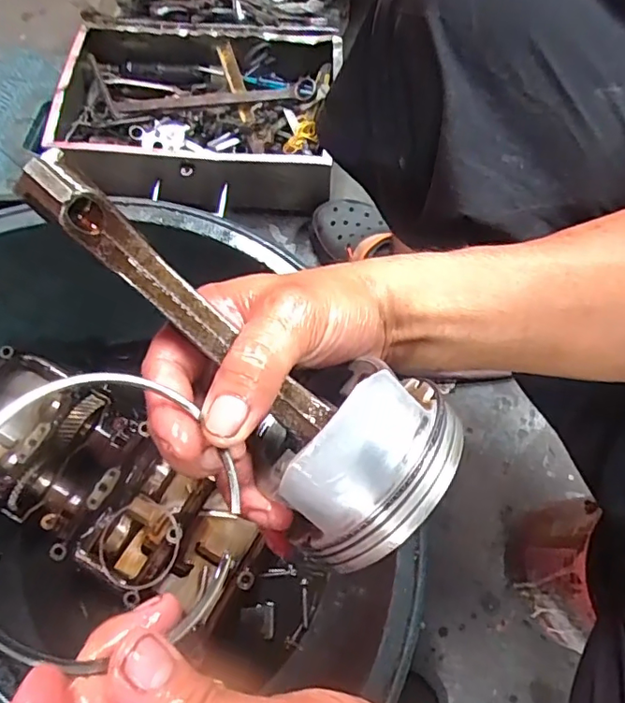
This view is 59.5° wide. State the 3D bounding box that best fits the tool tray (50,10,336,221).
[{"bbox_3d":[-0.172,-0.345,0.806,0.409,0.098,0.293,4,72,3],"label":"tool tray"}]

